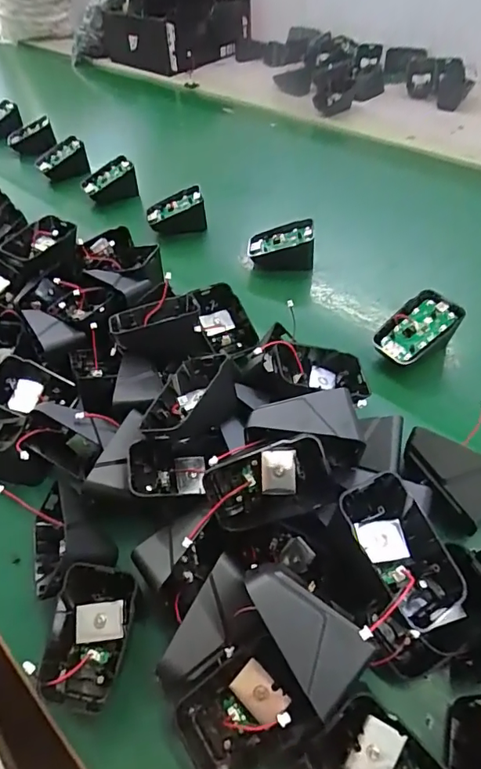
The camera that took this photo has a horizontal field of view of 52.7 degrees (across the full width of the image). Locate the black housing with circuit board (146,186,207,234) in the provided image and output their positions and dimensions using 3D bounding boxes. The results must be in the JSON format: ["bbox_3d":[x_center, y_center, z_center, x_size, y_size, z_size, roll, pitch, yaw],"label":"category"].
[{"bbox_3d":[-0.074,-0.200,0.565,0.071,0.032,0.045,-2,52,4],"label":"black housing with circuit board"}]

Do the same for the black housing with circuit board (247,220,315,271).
[{"bbox_3d":[0.043,-0.141,0.508,0.068,0.039,0.047,3,52,8],"label":"black housing with circuit board"}]

